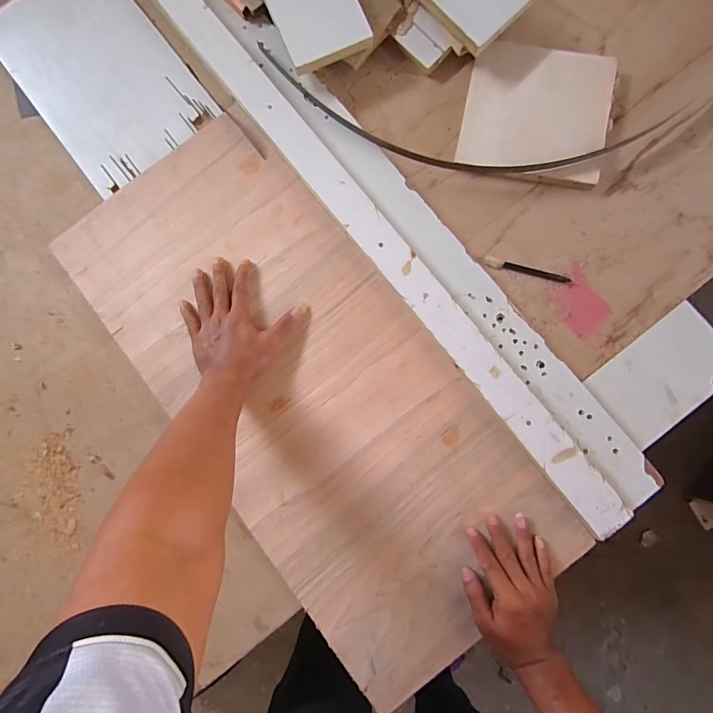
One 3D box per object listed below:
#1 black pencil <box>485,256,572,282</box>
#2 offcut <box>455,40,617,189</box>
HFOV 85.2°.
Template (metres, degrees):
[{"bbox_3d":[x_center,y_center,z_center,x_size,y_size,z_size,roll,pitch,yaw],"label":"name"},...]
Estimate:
[{"bbox_3d":[0.244,-0.122,0.554,0.120,0.006,0.014,16,85,5],"label":"black pencil"},{"bbox_3d":[0.260,-0.353,0.562,0.197,0.023,0.191,11,84,5],"label":"offcut"}]

